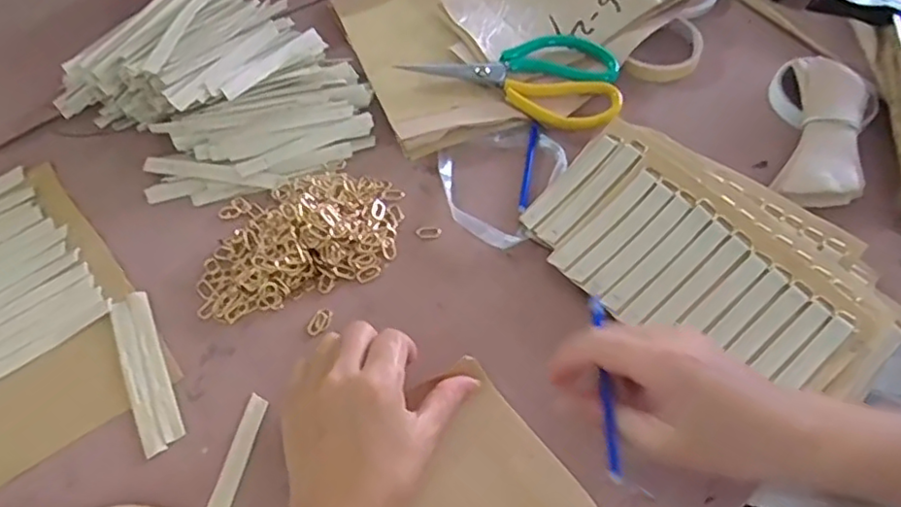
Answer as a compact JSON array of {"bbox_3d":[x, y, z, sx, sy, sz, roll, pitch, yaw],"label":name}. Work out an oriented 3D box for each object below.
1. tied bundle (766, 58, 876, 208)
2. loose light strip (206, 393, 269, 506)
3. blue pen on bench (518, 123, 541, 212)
[{"bbox_3d":[0.305,-0.101,0.528,0.081,0.043,0.167,21,59,12],"label":"tied bundle"},{"bbox_3d":[-0.137,0.142,0.383,0.014,0.004,0.116,9,57,4],"label":"loose light strip"},{"bbox_3d":[0.064,-0.071,0.515,0.007,0.004,0.092,11,57,5],"label":"blue pen on bench"}]

